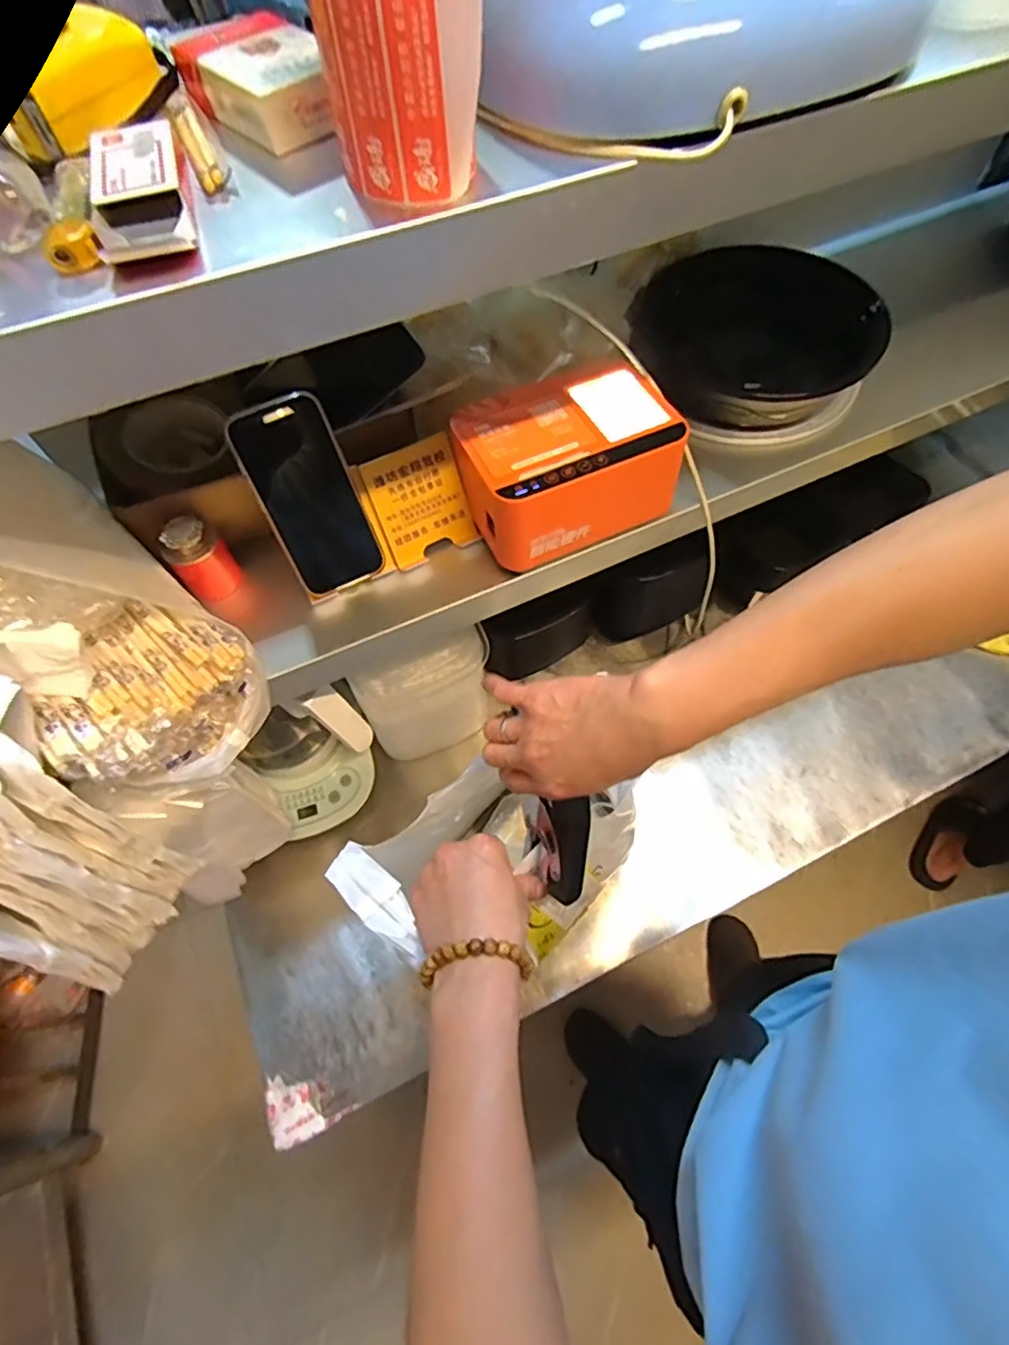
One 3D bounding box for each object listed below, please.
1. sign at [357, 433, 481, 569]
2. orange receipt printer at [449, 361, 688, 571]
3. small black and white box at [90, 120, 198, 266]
[{"bbox_3d":[-0.071,-0.144,0.518,0.079,0.090,0.007,-27,32,-14],"label":"sign"},{"bbox_3d":[0.049,-0.180,0.513,0.168,0.077,0.132,-25,64,-11],"label":"orange receipt printer"},{"bbox_3d":[-0.160,-0.212,0.266,0.037,0.013,0.090,-18,63,-7],"label":"small black and white box"}]

